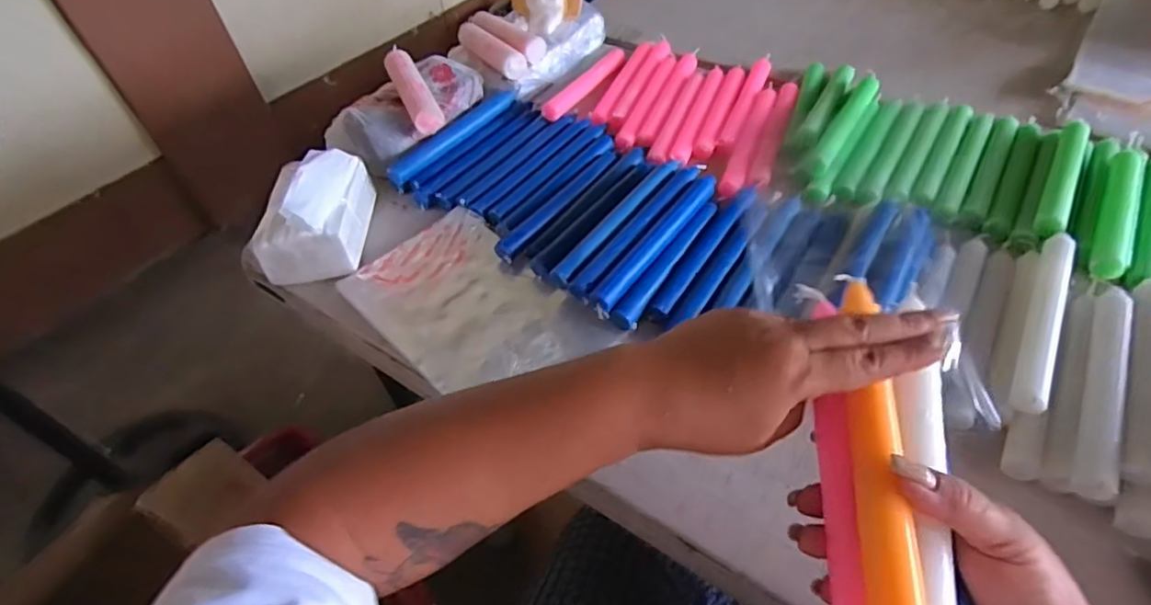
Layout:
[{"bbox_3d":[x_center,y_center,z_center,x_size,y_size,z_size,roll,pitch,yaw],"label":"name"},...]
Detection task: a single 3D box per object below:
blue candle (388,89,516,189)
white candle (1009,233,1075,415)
[{"bbox_3d":[-0.142,-0.201,0.702,0.027,0.020,0.201,26,56,27],"label":"blue candle"},{"bbox_3d":[0.371,0.010,0.463,0.022,0.015,0.198,24,55,25],"label":"white candle"}]

